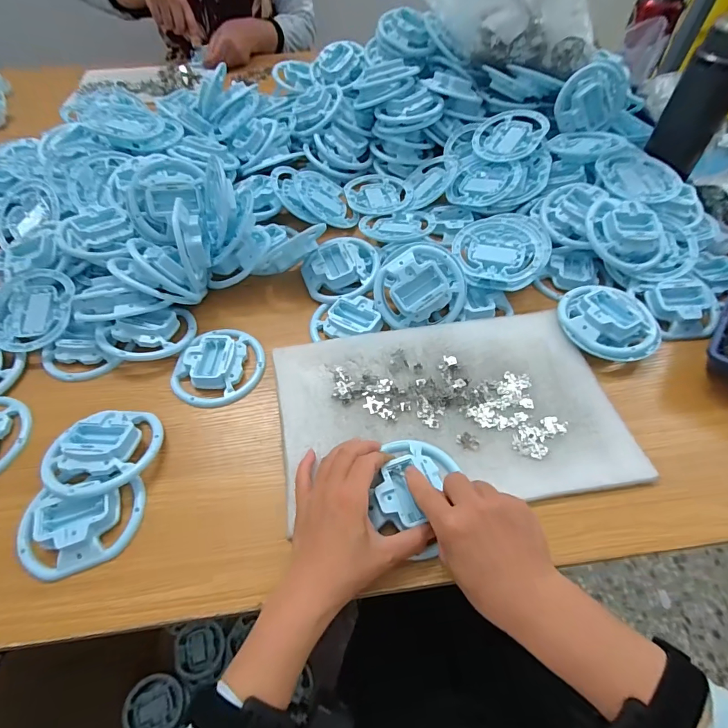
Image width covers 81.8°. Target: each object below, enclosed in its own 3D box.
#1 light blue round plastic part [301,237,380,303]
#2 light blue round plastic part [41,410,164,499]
[{"bbox_3d":[-0.027,-0.121,0.542,0.095,0.031,0.088,0,54,1],"label":"light blue round plastic part"},{"bbox_3d":[-0.250,0.081,0.404,0.088,0.035,0.102,27,59,19],"label":"light blue round plastic part"}]

